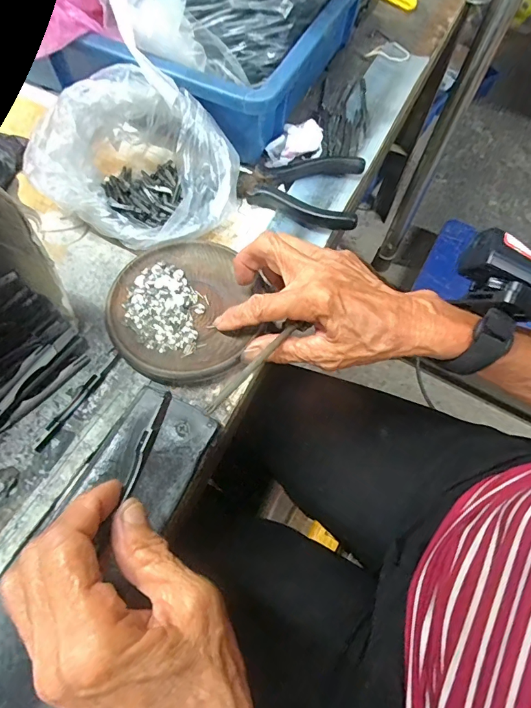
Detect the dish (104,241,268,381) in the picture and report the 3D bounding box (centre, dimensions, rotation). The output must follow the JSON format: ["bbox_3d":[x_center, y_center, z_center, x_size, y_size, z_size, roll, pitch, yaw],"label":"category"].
[{"bbox_3d":[-0.057,-0.034,0.308,0.106,0.014,0.111,1,63,-2],"label":"dish"}]

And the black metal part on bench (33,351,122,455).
[{"bbox_3d":[-0.125,0.029,0.280,0.009,0.005,0.078,30,65,12],"label":"black metal part on bench"}]

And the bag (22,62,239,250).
[{"bbox_3d":[-0.093,-0.151,0.324,0.132,0.080,0.118,20,64,7],"label":"bag"}]

